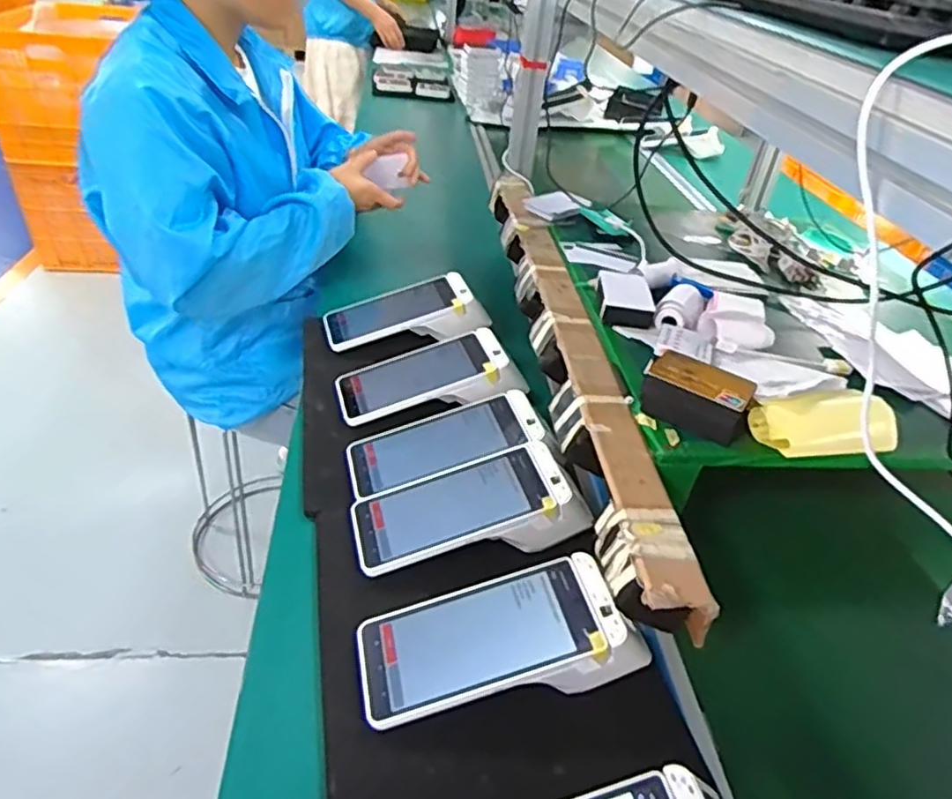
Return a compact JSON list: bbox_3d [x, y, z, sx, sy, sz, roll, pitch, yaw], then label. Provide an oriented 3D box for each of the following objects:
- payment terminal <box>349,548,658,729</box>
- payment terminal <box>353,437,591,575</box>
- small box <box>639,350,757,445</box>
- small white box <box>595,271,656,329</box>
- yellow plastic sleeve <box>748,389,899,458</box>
[{"bbox_3d":[0.018,0.183,0.488,0.201,0.052,0.091,-11,39,-2],"label":"payment terminal"},{"bbox_3d":[-0.006,0.090,0.585,0.203,0.052,0.089,-6,39,-16],"label":"payment terminal"},{"bbox_3d":[0.200,-0.005,0.596,0.090,0.040,0.059,24,41,22],"label":"small box"},{"bbox_3d":[0.167,-0.115,0.742,0.058,0.021,0.092,6,37,0],"label":"small white box"},{"bbox_3d":[0.317,0.024,0.590,0.124,0.033,0.059,-6,39,-15],"label":"yellow plastic sleeve"}]

